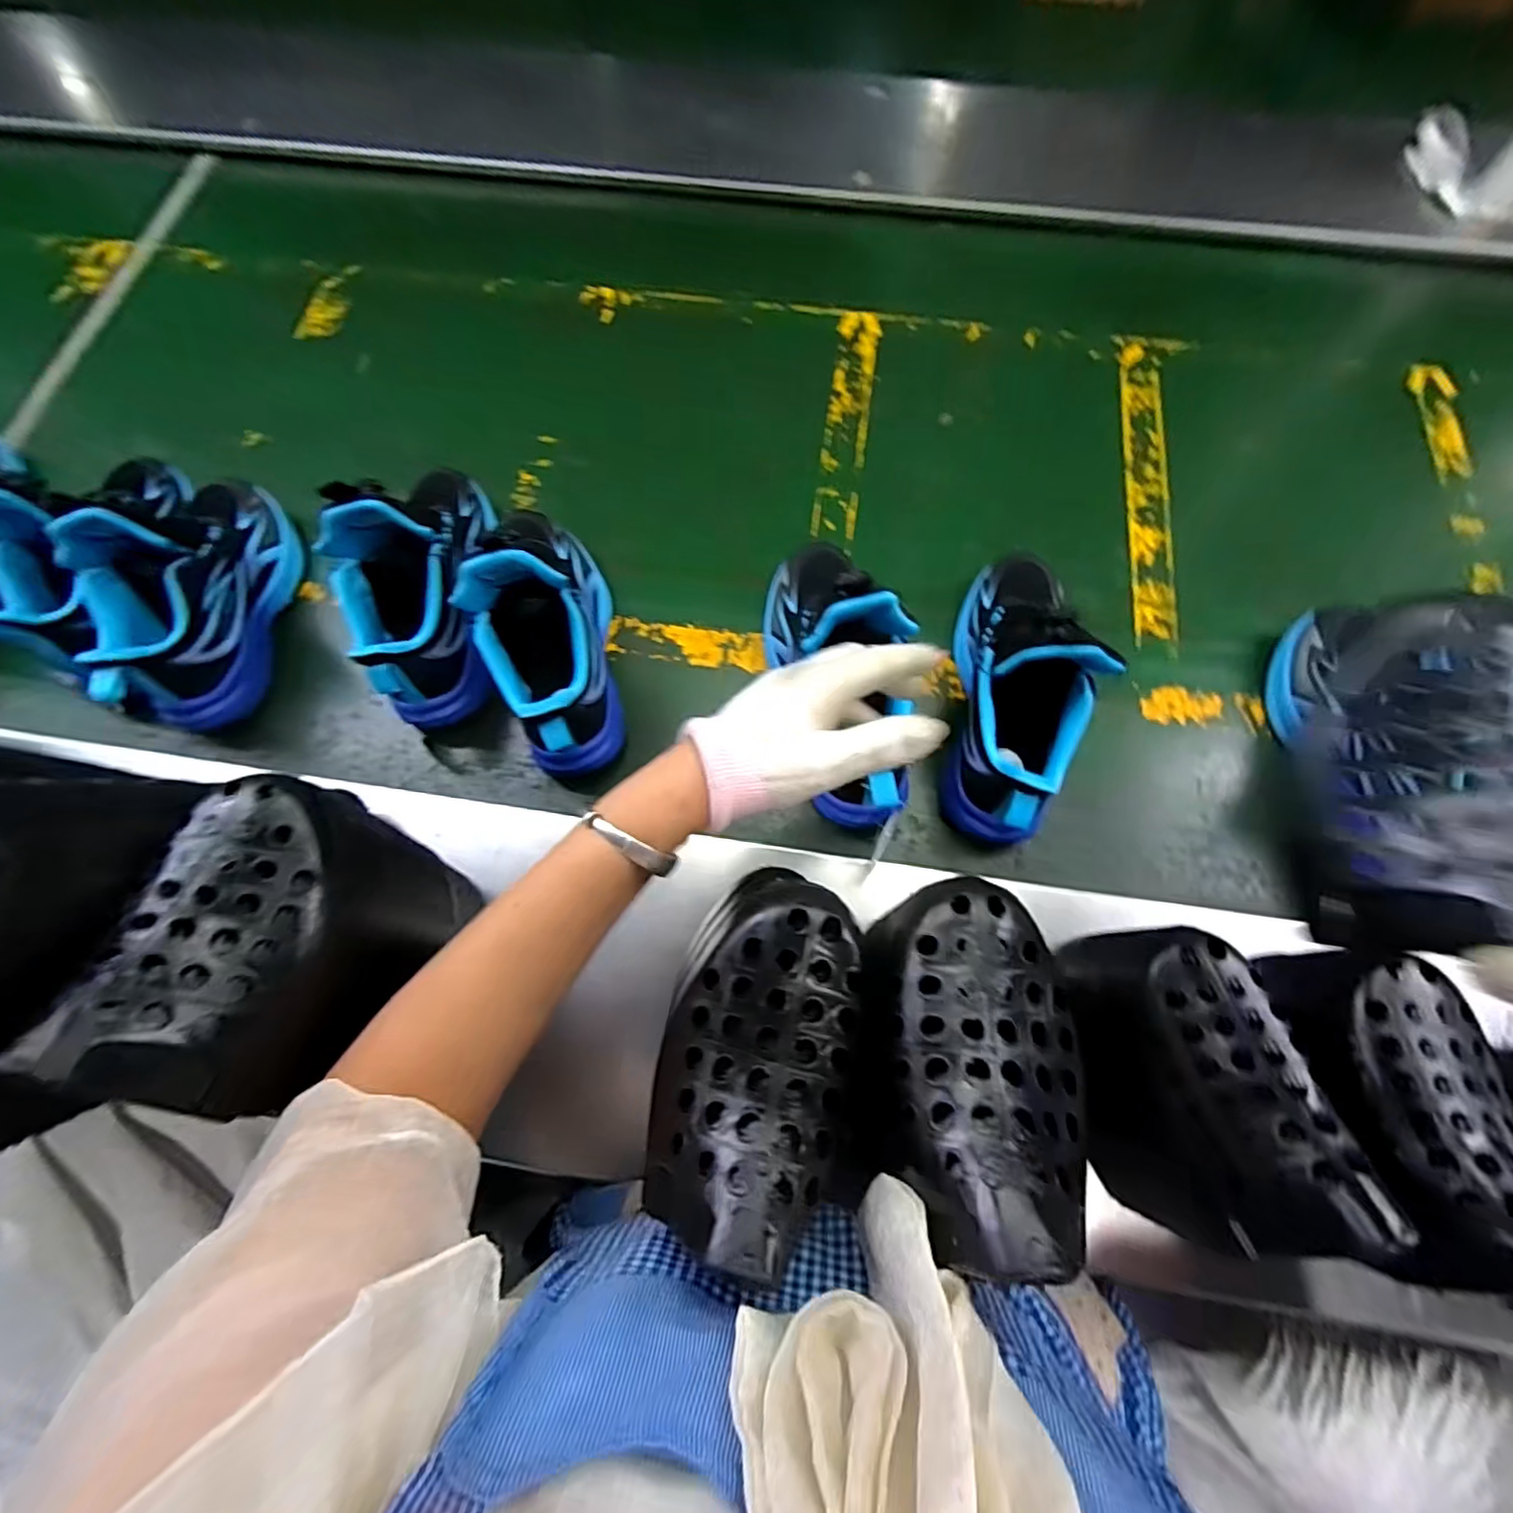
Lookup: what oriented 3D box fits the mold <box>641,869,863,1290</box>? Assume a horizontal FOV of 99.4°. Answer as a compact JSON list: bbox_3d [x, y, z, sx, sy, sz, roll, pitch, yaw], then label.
[{"bbox_3d":[0.000,0.121,0.267,0.079,0.046,0.140,15,72,5],"label":"mold"}]

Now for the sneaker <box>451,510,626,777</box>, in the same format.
[{"bbox_3d":[-0.165,-0.107,0.501,0.078,0.164,0.224,-8,72,-4],"label":"sneaker"}]

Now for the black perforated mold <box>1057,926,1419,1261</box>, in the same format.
[{"bbox_3d":[0.241,0.180,0.362,0.093,0.119,0.157,-6,72,-3],"label":"black perforated mold"}]

